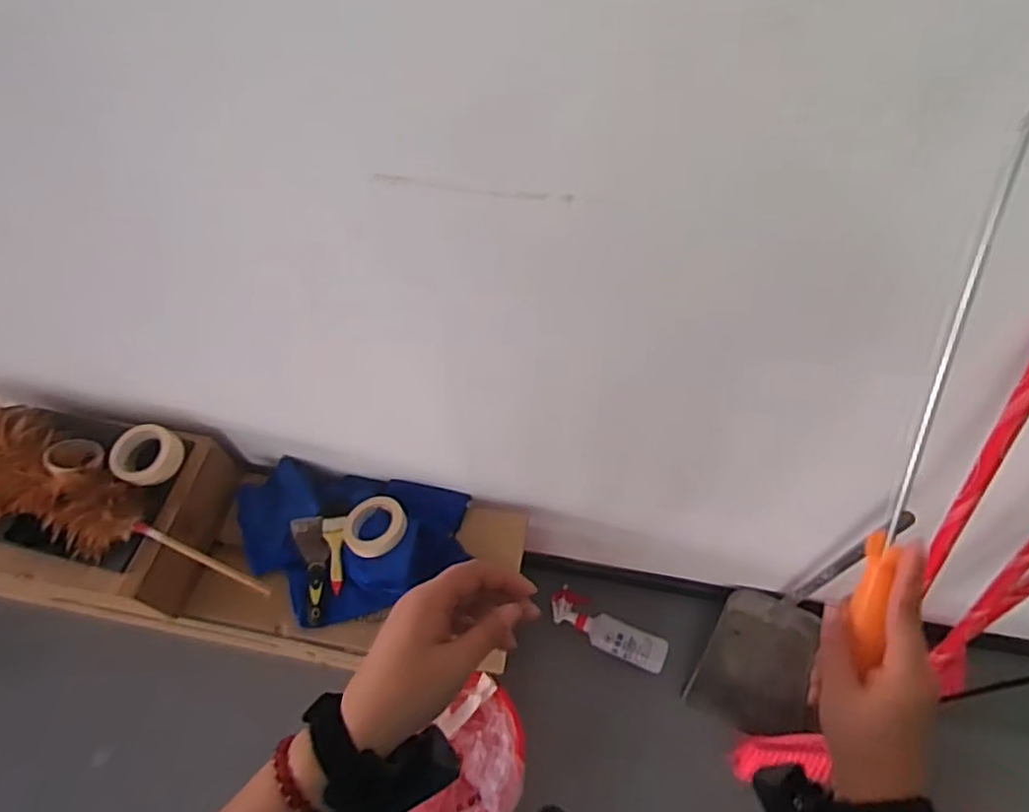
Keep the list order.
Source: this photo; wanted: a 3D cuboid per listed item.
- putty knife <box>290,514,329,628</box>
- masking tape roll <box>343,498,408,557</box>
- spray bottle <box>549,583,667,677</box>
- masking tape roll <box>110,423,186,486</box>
[{"bbox_3d":[-0.375,0.300,1.206,0.062,0.032,0.205,-16,60,-7],"label":"putty knife"},{"bbox_3d":[-0.260,0.225,1.212,0.108,0.028,0.113,-1,59,2],"label":"masking tape roll"},{"bbox_3d":[0.207,0.495,1.430,0.275,0.057,0.092,28,64,18],"label":"spray bottle"},{"bbox_3d":[-0.665,0.090,1.164,0.109,0.058,0.110,-1,59,2],"label":"masking tape roll"}]

